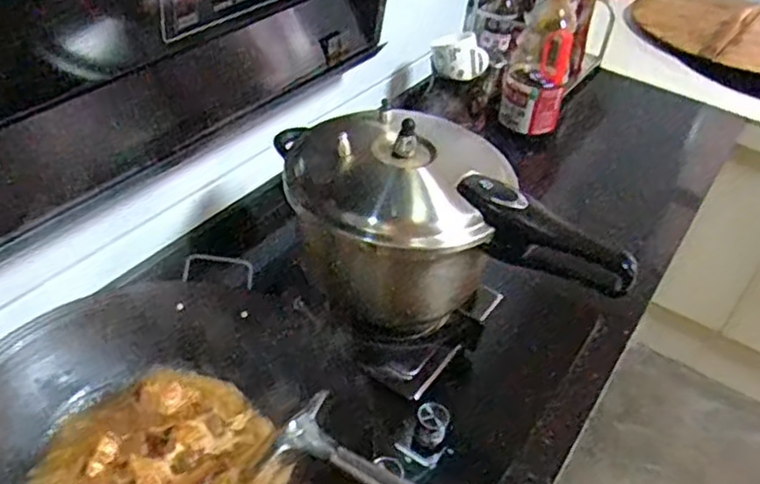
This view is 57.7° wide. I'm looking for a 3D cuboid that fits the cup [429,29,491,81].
[{"bbox_3d":[0.142,-0.334,1.220,0.104,0.057,0.095,11,40,5],"label":"cup"}]

